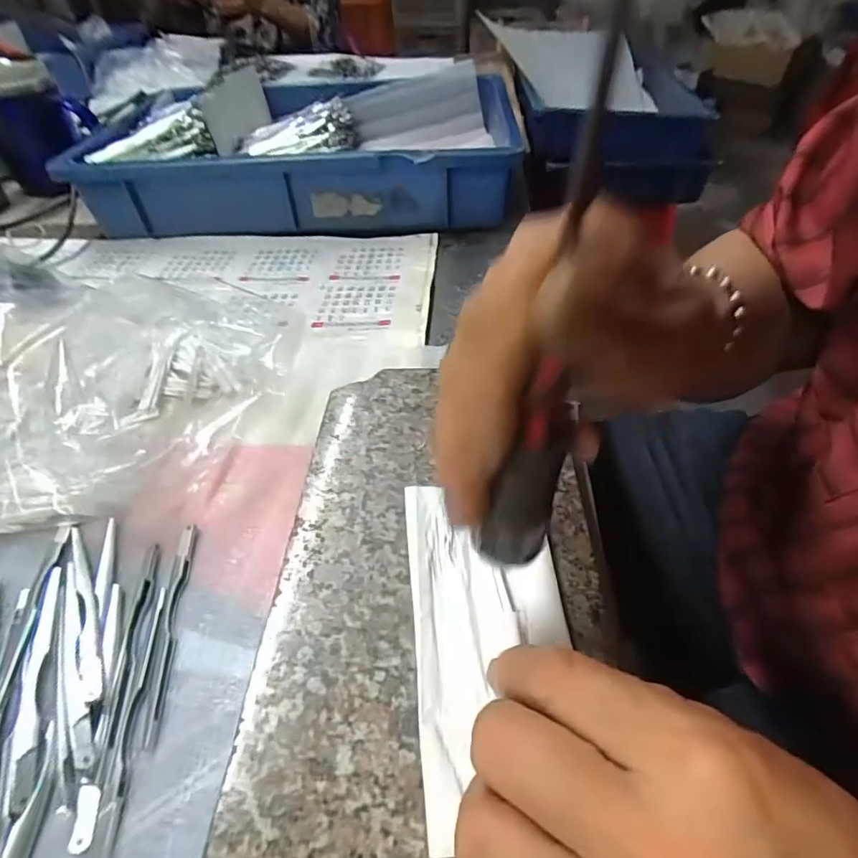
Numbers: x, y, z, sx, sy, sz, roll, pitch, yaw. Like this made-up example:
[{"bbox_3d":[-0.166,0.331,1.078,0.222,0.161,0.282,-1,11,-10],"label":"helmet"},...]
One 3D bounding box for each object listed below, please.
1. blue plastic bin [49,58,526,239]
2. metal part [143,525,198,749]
[{"bbox_3d":[-0.118,-0.320,0.583,0.397,0.084,0.304,0,45,3],"label":"blue plastic bin"},{"bbox_3d":[-0.117,0.086,0.235,0.007,0.005,0.099,-8,45,-5],"label":"metal part"}]

